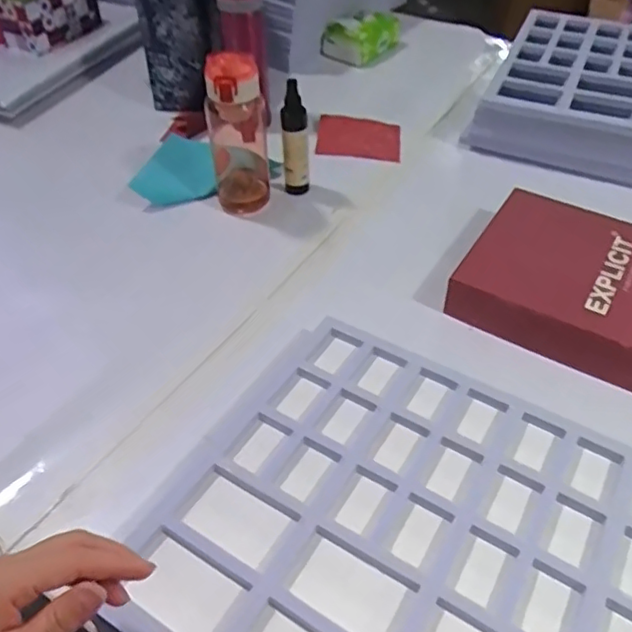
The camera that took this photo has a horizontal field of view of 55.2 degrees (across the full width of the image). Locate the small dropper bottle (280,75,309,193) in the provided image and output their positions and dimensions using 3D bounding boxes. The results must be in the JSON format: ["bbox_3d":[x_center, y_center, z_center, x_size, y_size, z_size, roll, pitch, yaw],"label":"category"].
[{"bbox_3d":[-0.028,-0.239,0.820,0.034,0.149,0.035,-4,46,-4],"label":"small dropper bottle"}]

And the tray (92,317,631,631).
[{"bbox_3d":[0.099,0.186,0.464,0.433,0.039,0.347,23,50,21],"label":"tray"}]

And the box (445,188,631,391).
[{"bbox_3d":[0.325,-0.031,0.695,0.313,0.060,0.221,24,51,22],"label":"box"}]

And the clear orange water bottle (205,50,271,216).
[{"bbox_3d":[-0.103,-0.245,0.790,0.071,0.197,0.087,-7,46,-6],"label":"clear orange water bottle"}]

